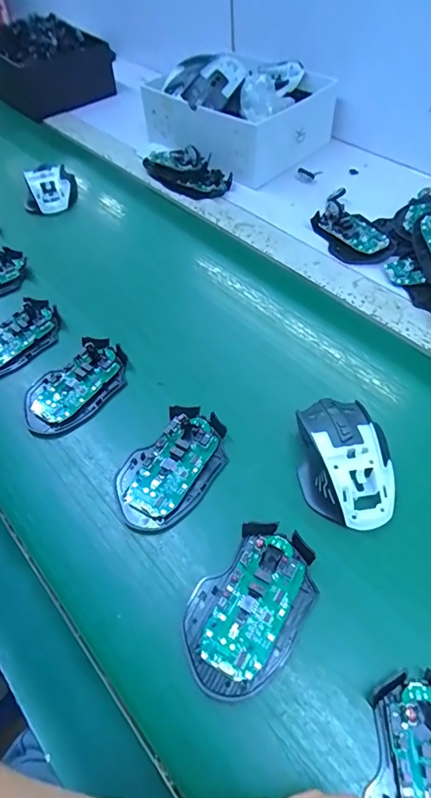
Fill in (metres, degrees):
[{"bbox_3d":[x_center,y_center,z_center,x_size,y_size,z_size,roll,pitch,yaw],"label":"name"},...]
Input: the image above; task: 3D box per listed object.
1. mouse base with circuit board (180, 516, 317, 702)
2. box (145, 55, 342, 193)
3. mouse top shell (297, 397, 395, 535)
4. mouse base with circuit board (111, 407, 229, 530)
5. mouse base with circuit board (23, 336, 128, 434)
[{"bbox_3d":[0.025,0.146,0.323,0.072,0.012,0.114,34,63,26],"label":"mouse base with circuit board"},{"bbox_3d":[0.037,-0.454,0.711,0.216,0.110,0.243,-35,58,-20],"label":"box"},{"bbox_3d":[0.107,0.047,0.378,0.074,0.035,0.115,-2,53,2],"label":"mouse top shell"},{"bbox_3d":[-0.037,0.057,0.391,0.070,0.014,0.113,32,62,24],"label":"mouse base with circuit board"},{"bbox_3d":[-0.136,-0.014,0.450,0.114,0.018,0.068,-38,60,-22],"label":"mouse base with circuit board"}]

